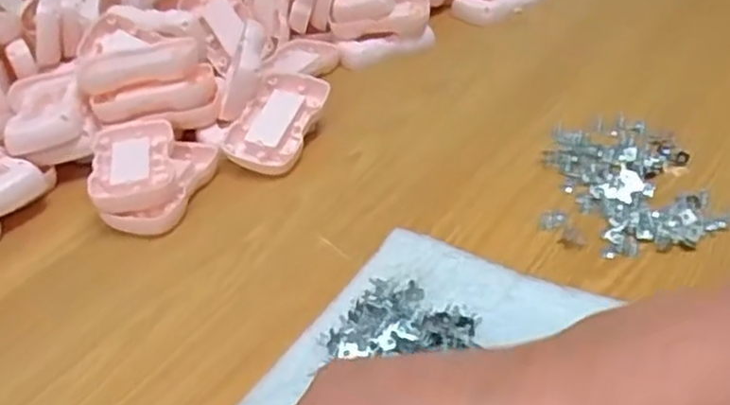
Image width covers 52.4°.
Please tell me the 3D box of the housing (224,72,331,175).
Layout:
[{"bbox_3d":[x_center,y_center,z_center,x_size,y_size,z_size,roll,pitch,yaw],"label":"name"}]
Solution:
[{"bbox_3d":[-0.064,-0.061,0.543,0.052,0.011,0.088,17,58,9],"label":"housing"}]

